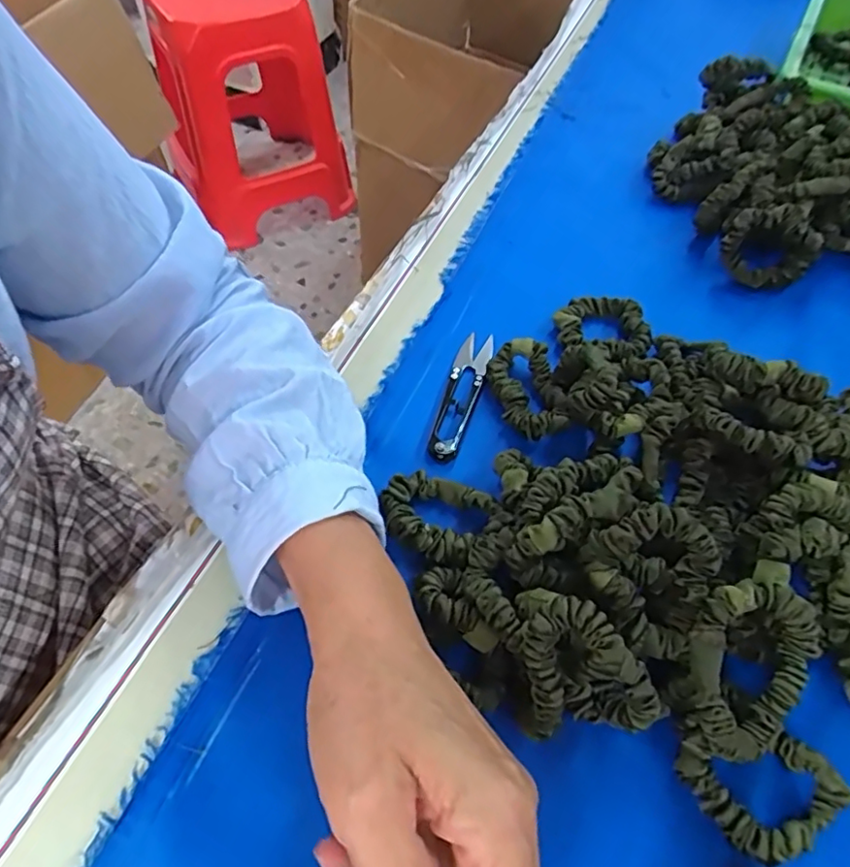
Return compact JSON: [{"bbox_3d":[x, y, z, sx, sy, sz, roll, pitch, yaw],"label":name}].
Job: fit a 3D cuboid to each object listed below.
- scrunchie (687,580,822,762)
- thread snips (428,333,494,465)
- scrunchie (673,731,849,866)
[{"bbox_3d":[0.140,0.102,0.254,0.048,0.031,0.068,24,60,13],"label":"scrunchie"},{"bbox_3d":[0.023,-0.027,0.371,0.021,0.006,0.100,16,58,8],"label":"thread snips"},{"bbox_3d":[0.143,0.147,0.250,0.049,0.019,0.051,1,58,-1],"label":"scrunchie"}]

